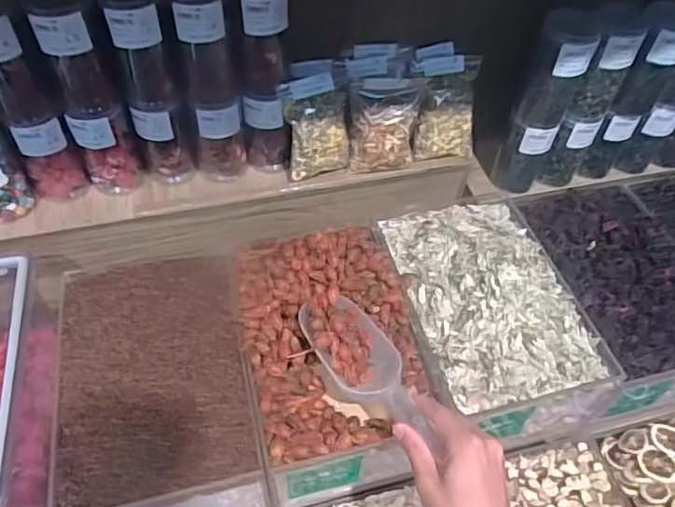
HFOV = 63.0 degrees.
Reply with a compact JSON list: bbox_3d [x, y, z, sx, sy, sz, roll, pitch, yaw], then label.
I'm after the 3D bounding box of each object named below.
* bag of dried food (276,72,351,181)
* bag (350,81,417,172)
[{"bbox_3d":[-0.025,-0.161,0.705,0.086,0.119,0.041,-18,54,-18],"label":"bag of dried food"},{"bbox_3d":[0.062,-0.162,0.708,0.090,0.114,0.047,-2,51,-6],"label":"bag"}]

